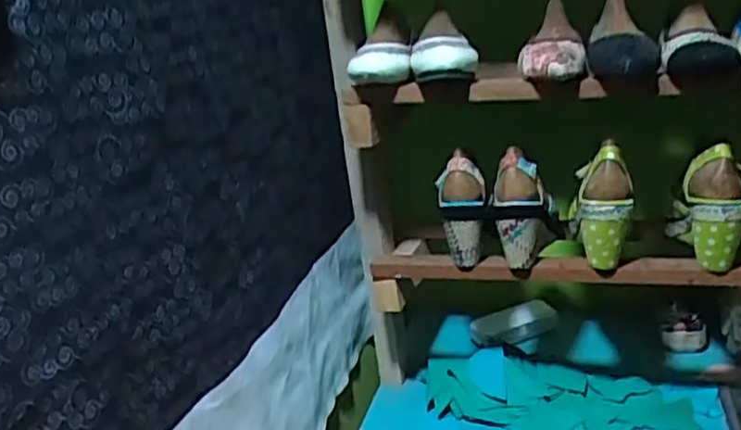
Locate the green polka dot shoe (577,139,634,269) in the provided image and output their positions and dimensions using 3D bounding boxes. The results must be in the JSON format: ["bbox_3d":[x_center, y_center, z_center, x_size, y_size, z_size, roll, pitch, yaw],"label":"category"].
[{"bbox_3d":[0.304,-0.012,0.926,0.077,0.166,0.049,5,1,30],"label":"green polka dot shoe"}]

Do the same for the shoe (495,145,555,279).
[{"bbox_3d":[0.201,-0.003,0.932,0.069,0.150,0.067,3,22,25],"label":"shoe"}]

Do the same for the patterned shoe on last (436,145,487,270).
[{"bbox_3d":[0.123,-0.004,0.934,0.064,0.147,0.050,-5,20,7],"label":"patterned shoe on last"}]

